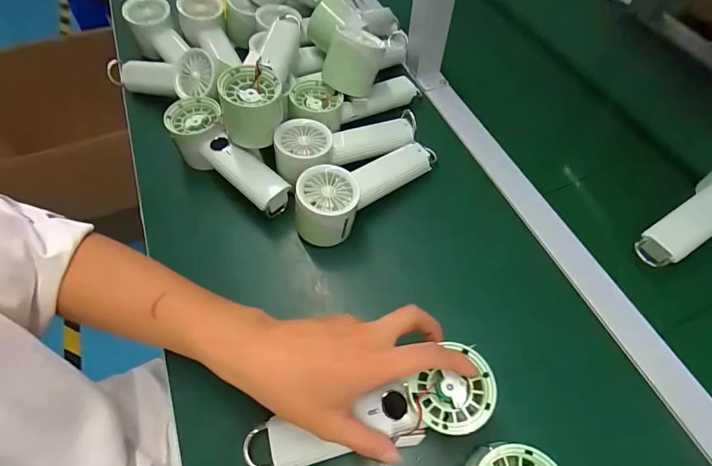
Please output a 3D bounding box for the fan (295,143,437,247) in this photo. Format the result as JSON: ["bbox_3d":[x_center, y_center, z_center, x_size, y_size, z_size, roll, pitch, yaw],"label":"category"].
[{"bbox_3d":[0.015,-0.060,0.418,0.191,0.056,0.064,-38,66,-20],"label":"fan"}]

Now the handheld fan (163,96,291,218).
[{"bbox_3d":[-0.152,-0.086,0.438,0.062,0.055,0.178,-38,66,-20],"label":"handheld fan"}]

